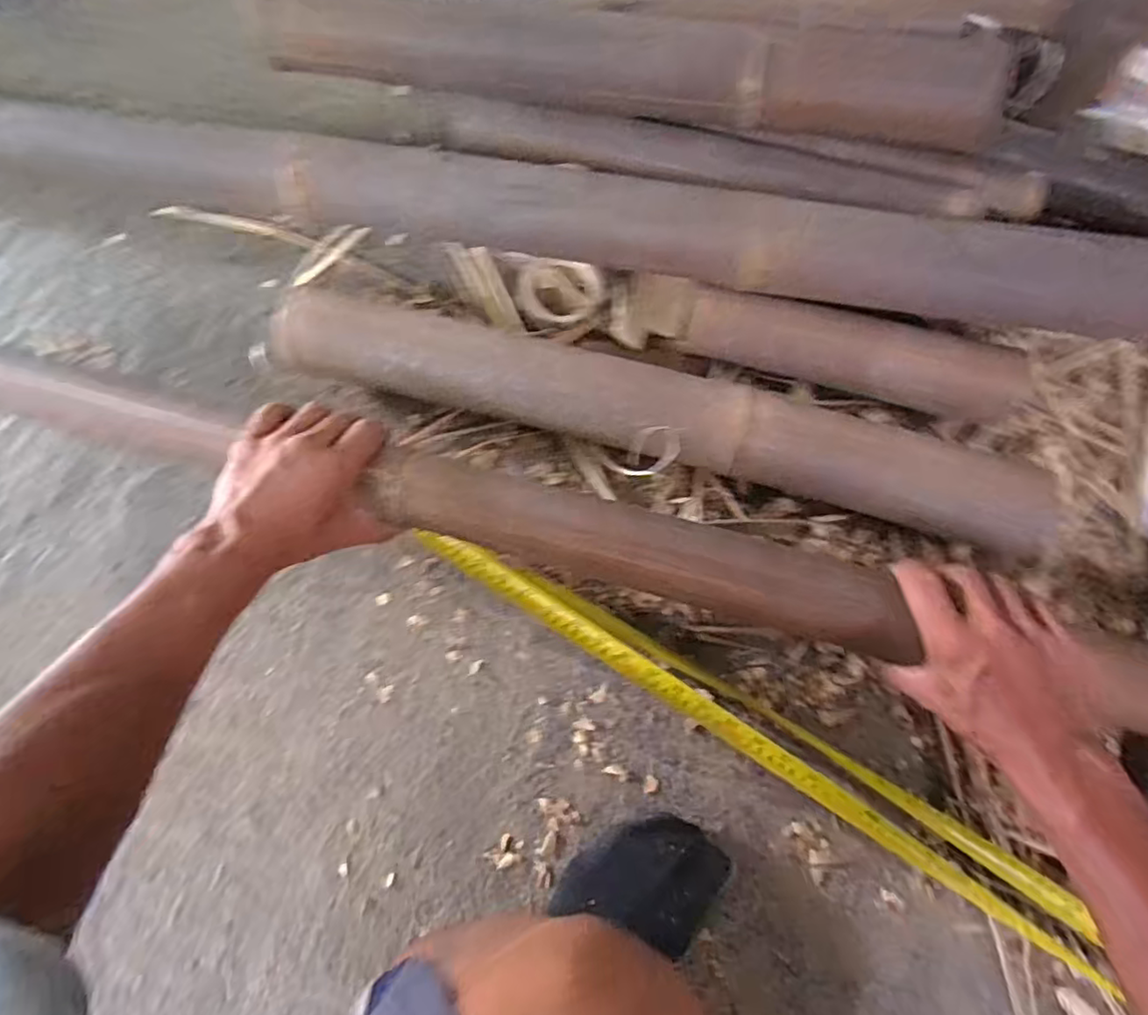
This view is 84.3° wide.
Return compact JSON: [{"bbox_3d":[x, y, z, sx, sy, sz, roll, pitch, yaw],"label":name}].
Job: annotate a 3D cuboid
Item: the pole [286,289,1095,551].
[{"bbox_3d":[0.065,-0.080,0.545,0.696,0.062,0.076,14,78,7],"label":"pole"}]

